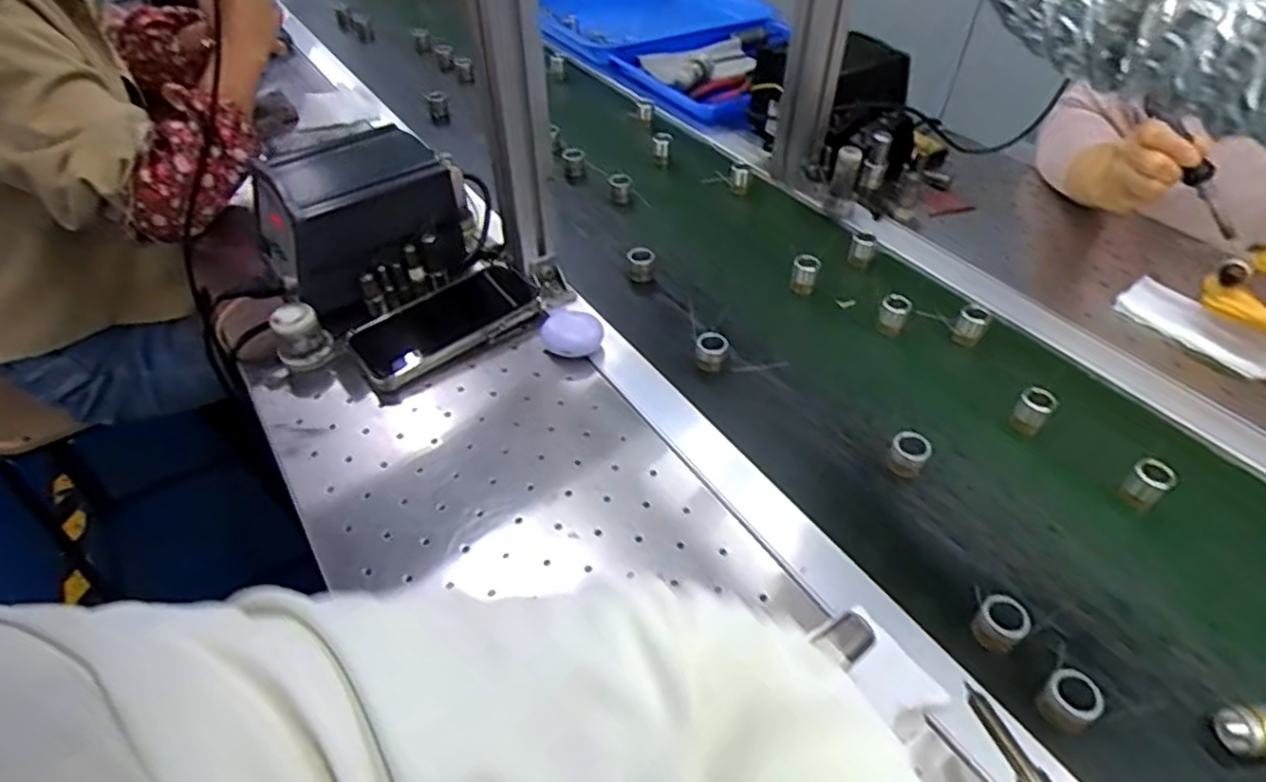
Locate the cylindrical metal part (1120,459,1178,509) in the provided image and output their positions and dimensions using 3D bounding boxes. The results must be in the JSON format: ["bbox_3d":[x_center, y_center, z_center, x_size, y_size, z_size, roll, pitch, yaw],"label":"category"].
[{"bbox_3d":[0.360,0.066,0.484,0.019,0.031,0.024,-29,52,-26],"label":"cylindrical metal part"}]

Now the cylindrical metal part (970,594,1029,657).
[{"bbox_3d":[0.219,0.139,0.412,0.021,0.026,0.025,-27,52,-25],"label":"cylindrical metal part"}]

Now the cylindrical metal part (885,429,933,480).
[{"bbox_3d":[0.202,0.046,0.504,0.026,0.020,0.030,23,50,21],"label":"cylindrical metal part"}]

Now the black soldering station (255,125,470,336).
[{"bbox_3d":[-0.248,-0.160,0.651,0.177,0.115,0.152,-23,50,-21],"label":"black soldering station"}]

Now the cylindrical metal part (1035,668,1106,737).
[{"bbox_3d":[0.242,0.170,0.381,0.025,0.022,0.025,-28,52,-25],"label":"cylindrical metal part"}]

